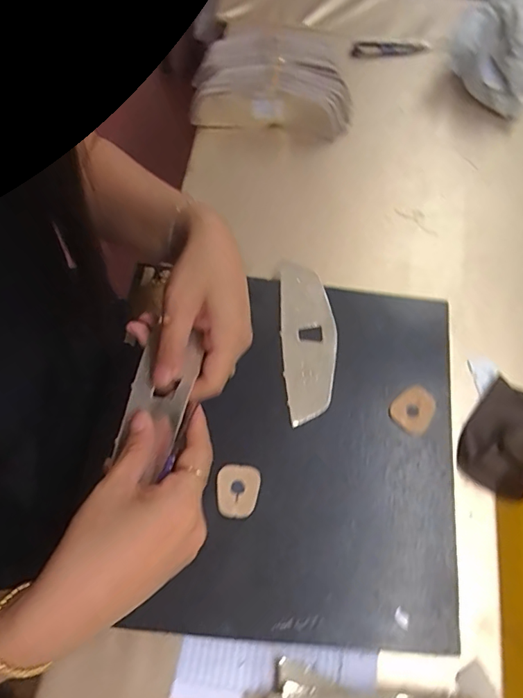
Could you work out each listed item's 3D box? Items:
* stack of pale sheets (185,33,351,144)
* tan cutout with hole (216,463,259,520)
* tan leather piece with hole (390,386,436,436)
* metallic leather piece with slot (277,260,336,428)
[{"bbox_3d":[0.013,-0.318,0.575,0.181,0.069,0.134,2,68,-2],"label":"stack of pale sheets"},{"bbox_3d":[-0.020,0.116,0.393,0.035,0.005,0.040,5,67,-1],"label":"tan cutout with hole"},{"bbox_3d":[0.134,0.053,0.423,0.040,0.004,0.035,-43,79,-12],"label":"tan leather piece with hole"},{"bbox_3d":[0.044,-0.010,0.447,0.050,0.004,0.154,-3,68,-2],"label":"metallic leather piece with slot"}]

